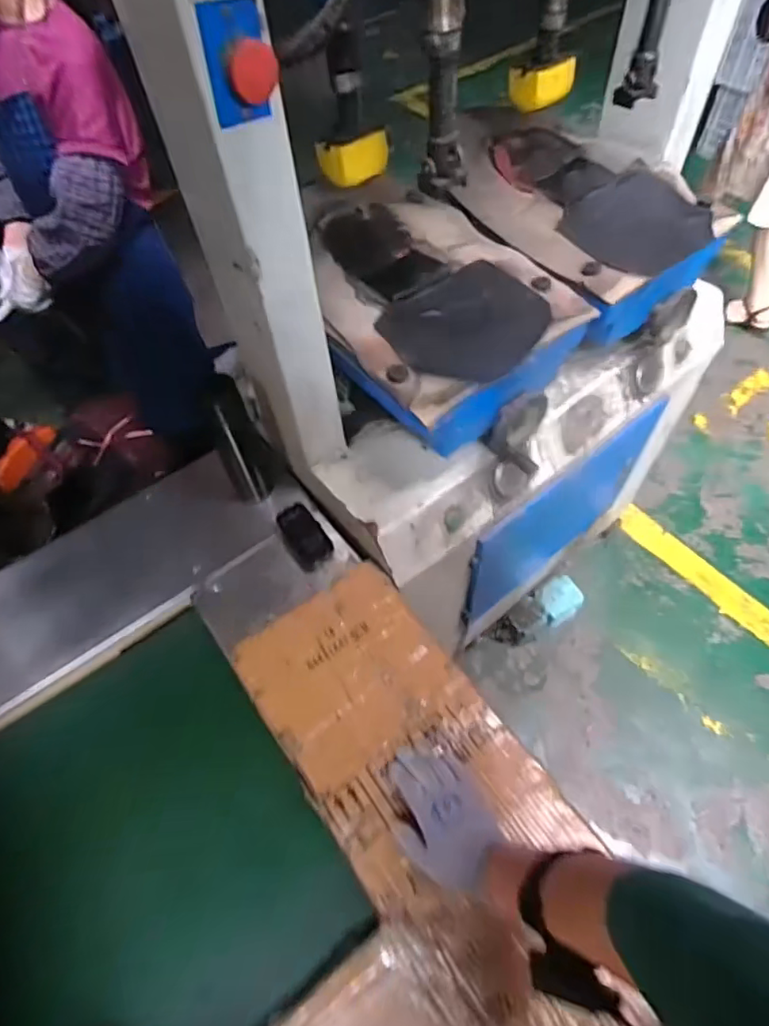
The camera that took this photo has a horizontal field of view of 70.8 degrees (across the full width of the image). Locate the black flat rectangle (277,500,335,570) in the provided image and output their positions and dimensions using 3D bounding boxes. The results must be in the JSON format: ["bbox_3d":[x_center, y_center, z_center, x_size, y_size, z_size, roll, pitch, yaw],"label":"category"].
[{"bbox_3d":[-0.124,0.034,0.827,0.058,0.008,0.102,-37,72,-4],"label":"black flat rectangle"}]

